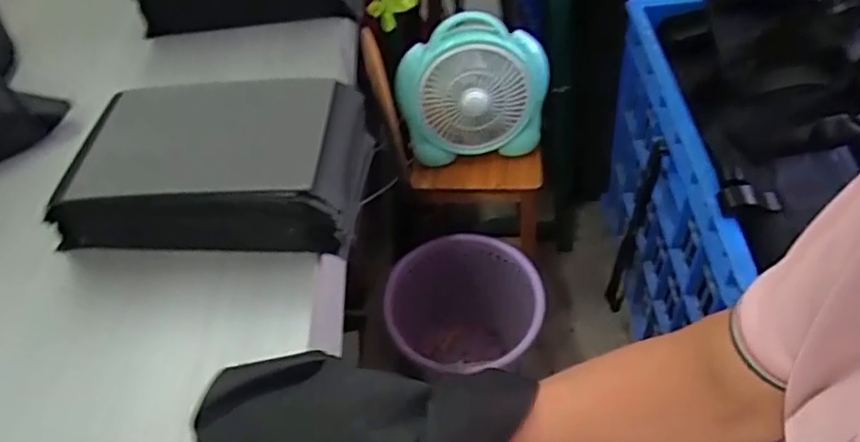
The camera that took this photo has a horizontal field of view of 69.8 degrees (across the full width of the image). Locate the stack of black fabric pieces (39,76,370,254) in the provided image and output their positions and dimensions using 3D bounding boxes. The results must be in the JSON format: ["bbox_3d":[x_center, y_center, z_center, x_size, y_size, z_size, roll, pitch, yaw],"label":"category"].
[{"bbox_3d":[-0.208,-0.050,0.604,0.276,0.114,0.158,0,49,7],"label":"stack of black fabric pieces"}]

